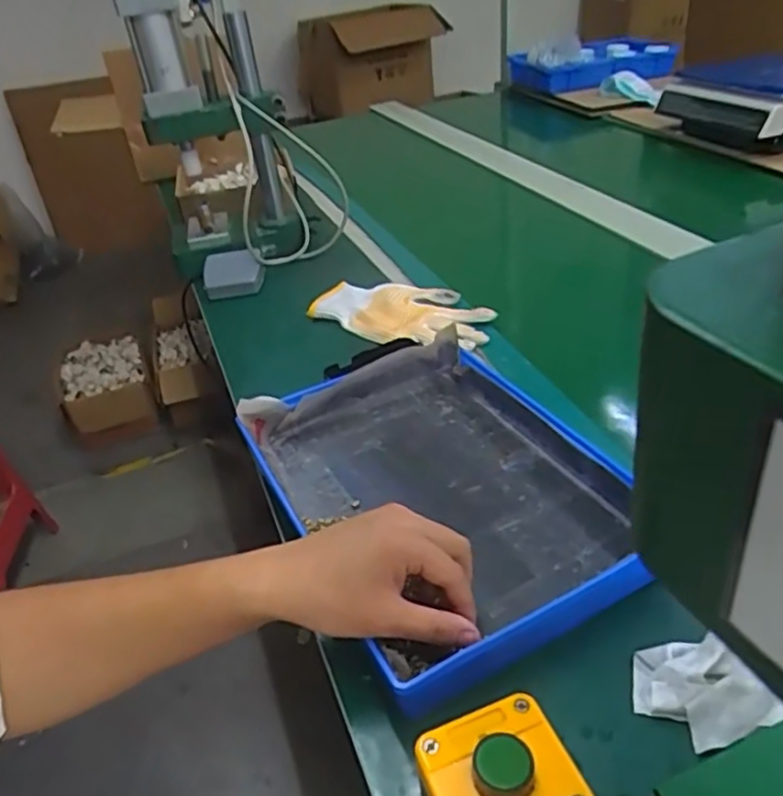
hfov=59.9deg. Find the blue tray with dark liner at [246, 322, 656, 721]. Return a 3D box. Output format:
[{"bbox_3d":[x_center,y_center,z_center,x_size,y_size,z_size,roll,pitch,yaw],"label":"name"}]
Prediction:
[{"bbox_3d":[0.035,0.066,0.549,0.231,0.050,0.328,-21,37,-19],"label":"blue tray with dark liner"}]

